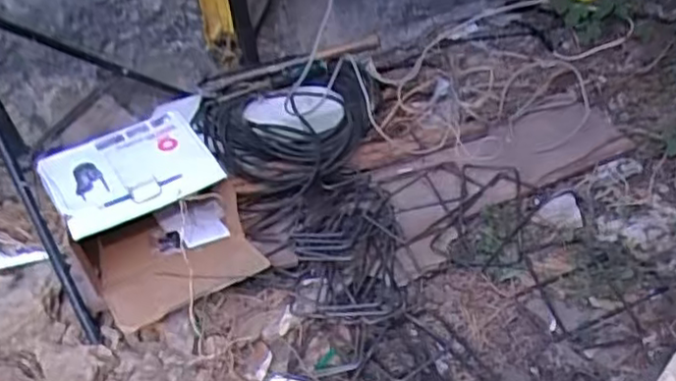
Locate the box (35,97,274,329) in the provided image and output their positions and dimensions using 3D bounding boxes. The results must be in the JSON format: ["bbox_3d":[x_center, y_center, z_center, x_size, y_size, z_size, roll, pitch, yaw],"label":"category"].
[{"bbox_3d":[-0.263,0.040,0.978,0.225,0.164,0.261,-27,40,-21],"label":"box"}]

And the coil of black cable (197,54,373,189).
[{"bbox_3d":[-0.079,-0.122,1.174,0.324,0.058,0.249,-17,54,-9],"label":"coil of black cable"}]

